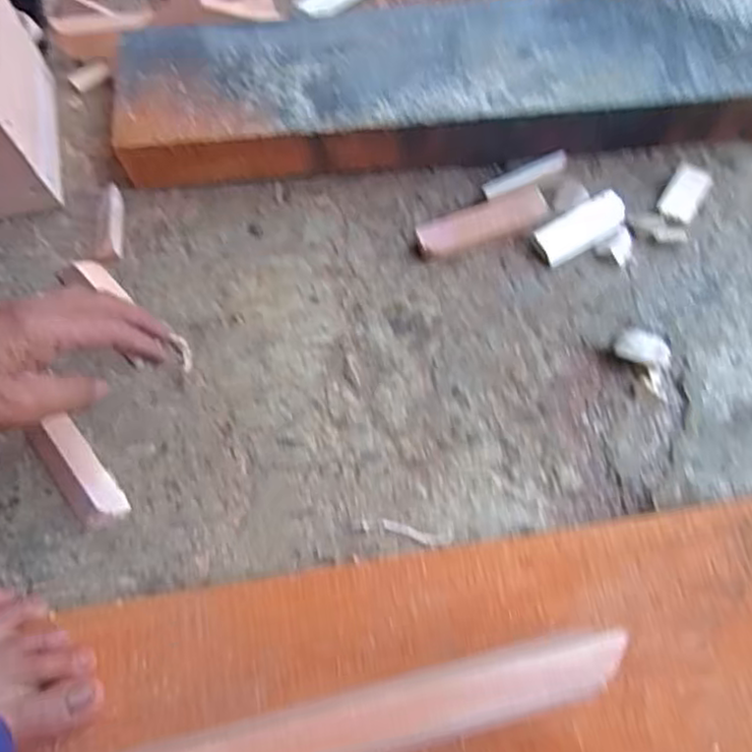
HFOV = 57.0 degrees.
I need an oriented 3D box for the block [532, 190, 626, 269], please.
[{"bbox_3d":[0.172,-0.124,0.584,0.082,0.012,0.031,-29,88,-6],"label":"block"}]

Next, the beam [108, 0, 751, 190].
[{"bbox_3d":[0.070,-0.251,0.597,0.573,0.067,0.130,-3,70,-1],"label":"beam"}]

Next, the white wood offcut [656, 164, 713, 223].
[{"bbox_3d":[0.261,-0.153,0.587,0.031,0.010,0.053,31,73,11],"label":"white wood offcut"}]

